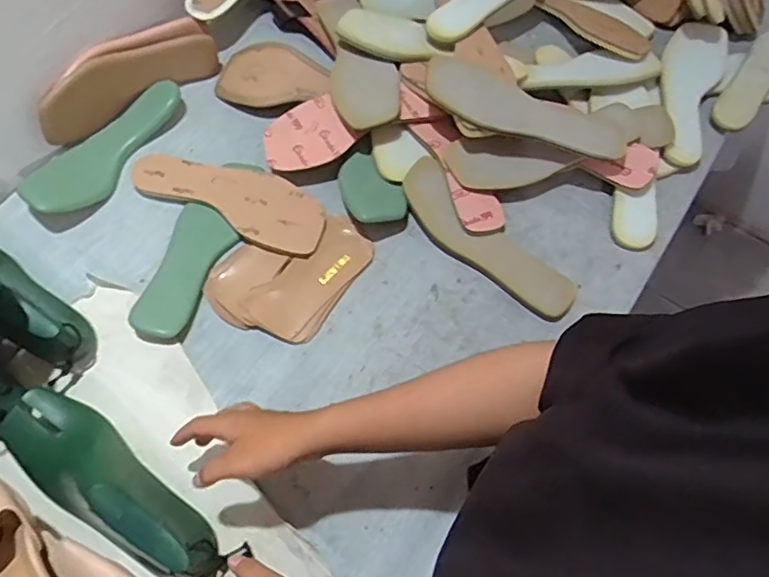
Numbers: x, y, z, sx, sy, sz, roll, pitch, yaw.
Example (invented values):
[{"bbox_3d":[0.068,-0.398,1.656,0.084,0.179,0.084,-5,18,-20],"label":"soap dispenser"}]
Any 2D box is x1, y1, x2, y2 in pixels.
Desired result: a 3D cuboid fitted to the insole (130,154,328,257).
[{"bbox_3d":[-0.183,-0.112,0.722,0.237,0.022,0.086,24,68,9],"label":"insole"}]

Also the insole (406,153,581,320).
[{"bbox_3d":[0.116,-0.055,0.704,0.244,0.015,0.074,44,70,9],"label":"insole"}]

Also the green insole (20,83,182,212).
[{"bbox_3d":[-0.334,-0.170,0.742,0.080,0.040,0.232,32,69,12],"label":"green insole"}]

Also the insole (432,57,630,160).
[{"bbox_3d":[0.167,-0.212,0.709,0.245,0.022,0.097,25,62,2],"label":"insole"}]

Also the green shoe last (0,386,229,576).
[{"bbox_3d":[-0.253,0.184,0.549,0.240,0.100,0.081,29,68,19],"label":"green shoe last"}]

